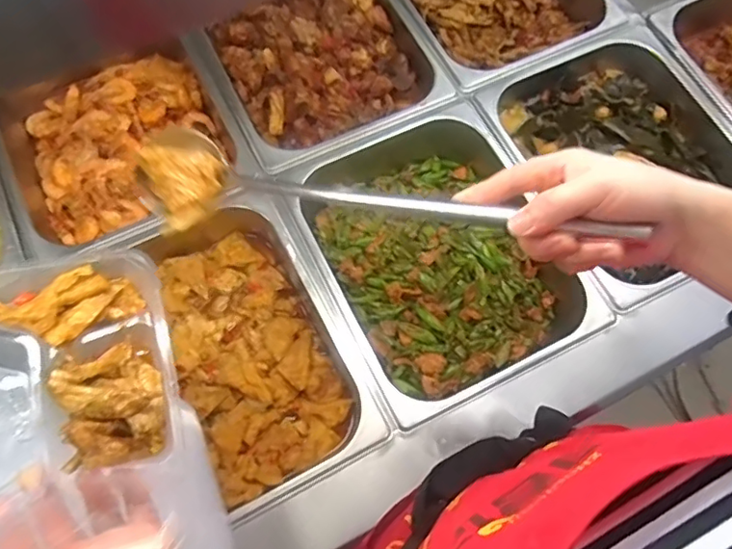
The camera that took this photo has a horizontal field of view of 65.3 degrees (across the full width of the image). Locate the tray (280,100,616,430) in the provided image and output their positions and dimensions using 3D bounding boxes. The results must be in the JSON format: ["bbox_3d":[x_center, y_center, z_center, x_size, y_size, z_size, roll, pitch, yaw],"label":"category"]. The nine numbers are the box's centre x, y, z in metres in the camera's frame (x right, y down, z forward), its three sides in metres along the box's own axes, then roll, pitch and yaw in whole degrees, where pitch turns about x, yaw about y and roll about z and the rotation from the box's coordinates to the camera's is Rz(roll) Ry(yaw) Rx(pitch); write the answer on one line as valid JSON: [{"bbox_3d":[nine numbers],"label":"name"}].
[{"bbox_3d":[0.076,-0.026,0.670,0.256,0.086,0.333,-25,72,-10],"label":"tray"}]

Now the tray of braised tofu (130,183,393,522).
[{"bbox_3d":[-0.123,0.064,0.623,0.176,0.074,0.329,-24,72,-9],"label":"tray of braised tofu"}]

